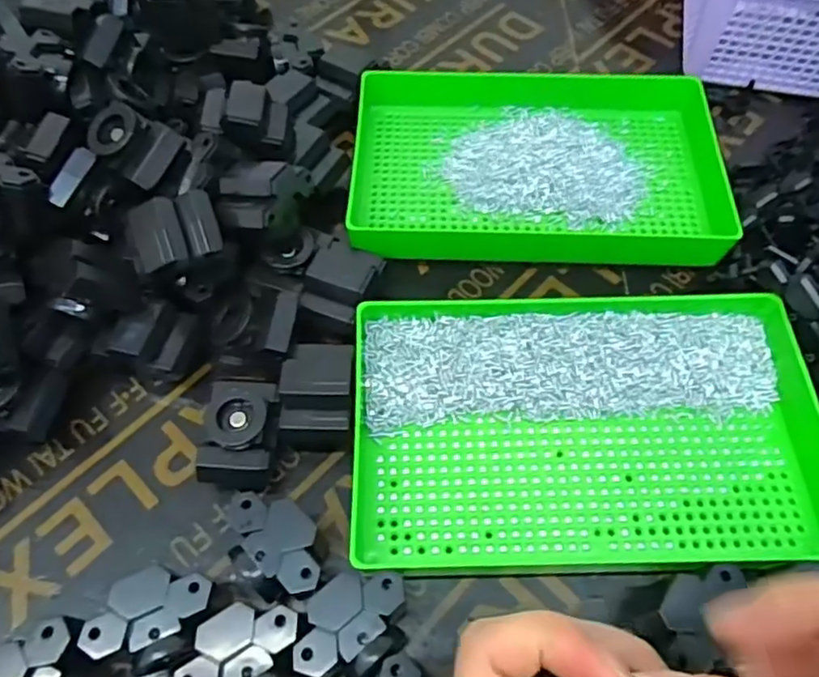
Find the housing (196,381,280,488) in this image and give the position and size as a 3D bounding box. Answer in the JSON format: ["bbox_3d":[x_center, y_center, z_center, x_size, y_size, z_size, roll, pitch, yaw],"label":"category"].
[{"bbox_3d":[-0.092,0.052,0.353,0.038,0.041,0.054,1,60,2],"label":"housing"}]

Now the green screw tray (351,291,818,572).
[{"bbox_3d":[0.092,0.045,0.353,0.240,0.037,0.149,-2,60,0],"label":"green screw tray"}]

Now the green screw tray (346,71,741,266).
[{"bbox_3d":[0.088,-0.125,0.452,0.254,0.035,0.164,1,60,2],"label":"green screw tray"}]

